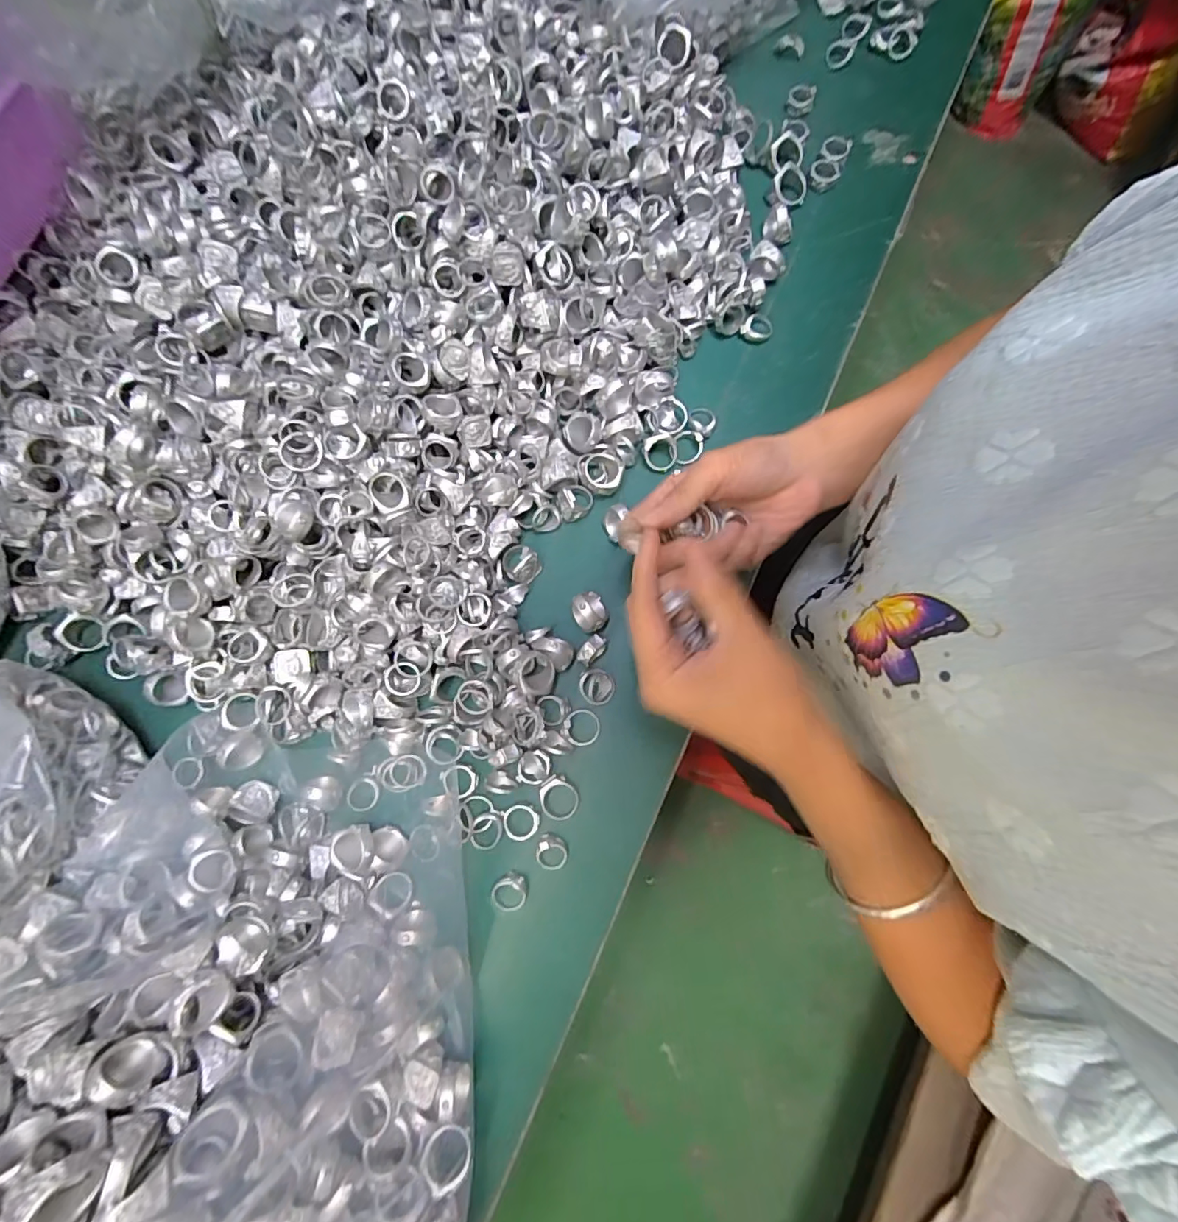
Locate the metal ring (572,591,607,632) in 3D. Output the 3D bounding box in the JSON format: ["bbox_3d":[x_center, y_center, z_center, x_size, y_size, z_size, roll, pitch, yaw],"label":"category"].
[{"bbox_3d":[0.000,-0.001,0.361,0.021,0.025,0.027,-21,79,-3],"label":"metal ring"}]

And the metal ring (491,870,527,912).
[{"bbox_3d":[-0.050,0.178,0.337,0.025,0.008,0.021,-41,80,-7],"label":"metal ring"}]

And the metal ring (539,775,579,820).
[{"bbox_3d":[-0.020,0.121,0.345,0.024,0.011,0.027,-39,80,-7],"label":"metal ring"}]

